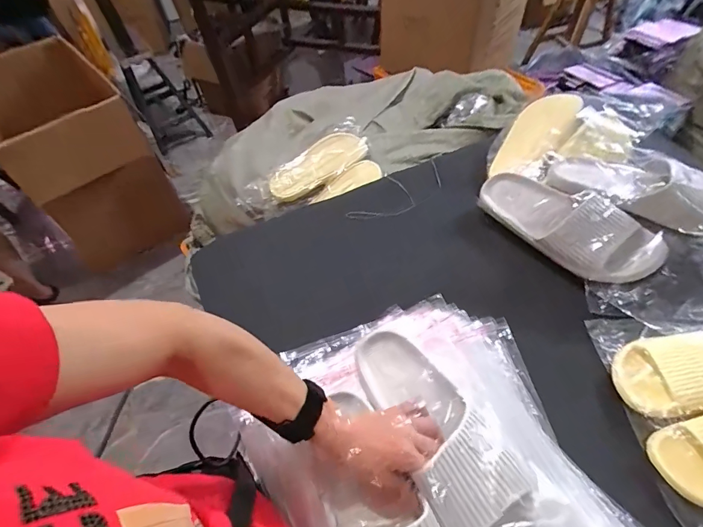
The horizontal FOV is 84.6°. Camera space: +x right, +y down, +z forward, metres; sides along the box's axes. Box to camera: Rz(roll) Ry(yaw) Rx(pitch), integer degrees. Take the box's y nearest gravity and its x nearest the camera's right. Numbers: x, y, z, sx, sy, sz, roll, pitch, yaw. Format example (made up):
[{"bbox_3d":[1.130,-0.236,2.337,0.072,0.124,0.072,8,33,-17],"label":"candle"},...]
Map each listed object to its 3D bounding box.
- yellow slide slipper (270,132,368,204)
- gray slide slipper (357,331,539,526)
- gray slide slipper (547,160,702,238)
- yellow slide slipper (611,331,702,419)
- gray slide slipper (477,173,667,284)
[{"bbox_3d":[-0.079,-0.227,0.884,0.241,0.043,0.090,-33,57,-3],"label":"yellow slide slipper"},{"bbox_3d":[0.100,0.187,0.427,0.098,0.070,0.277,-26,58,-14],"label":"gray slide slipper"},{"bbox_3d":[0.455,-0.108,0.596,0.271,0.074,0.110,18,57,17],"label":"gray slide slipper"},{"bbox_3d":[0.474,0.134,0.509,0.221,0.059,0.101,-10,54,-3],"label":"yellow slide slipper"},{"bbox_3d":[0.350,-0.066,0.644,0.294,0.061,0.118,38,107,32],"label":"gray slide slipper"}]

